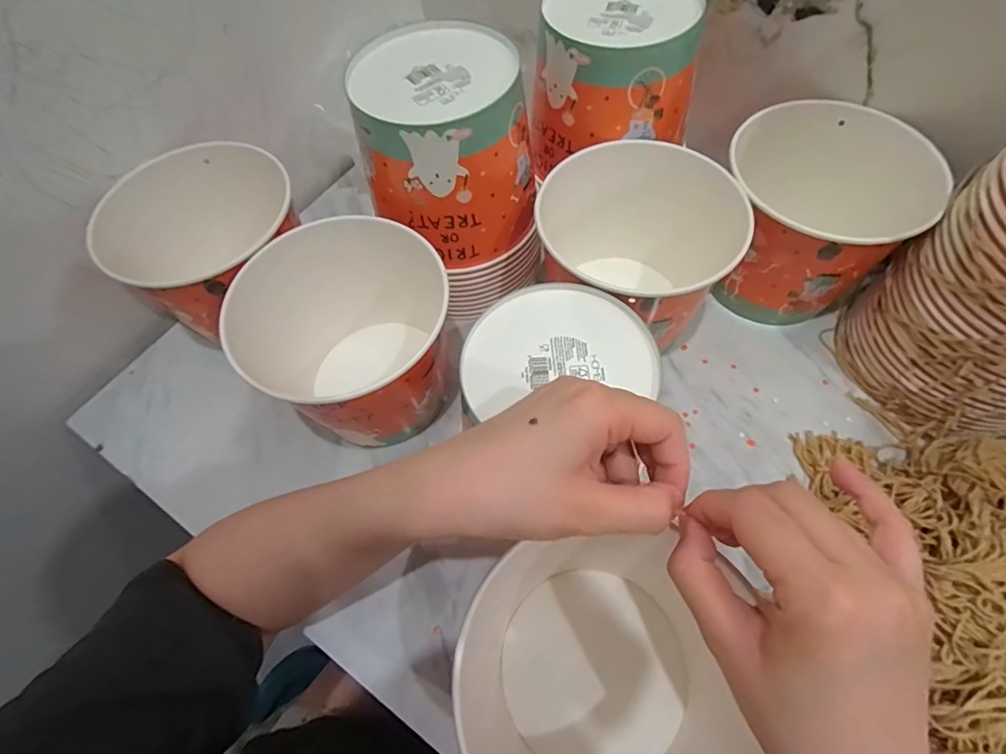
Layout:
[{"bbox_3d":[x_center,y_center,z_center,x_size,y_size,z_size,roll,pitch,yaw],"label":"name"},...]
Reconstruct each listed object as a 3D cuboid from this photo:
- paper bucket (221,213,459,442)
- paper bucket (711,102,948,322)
[{"bbox_3d":[-0.126,-0.029,0.407,0.157,0.127,0.165,-1,62,3],"label":"paper bucket"},{"bbox_3d":[0.273,-0.140,0.450,0.155,0.140,0.151,-1,62,3],"label":"paper bucket"}]

